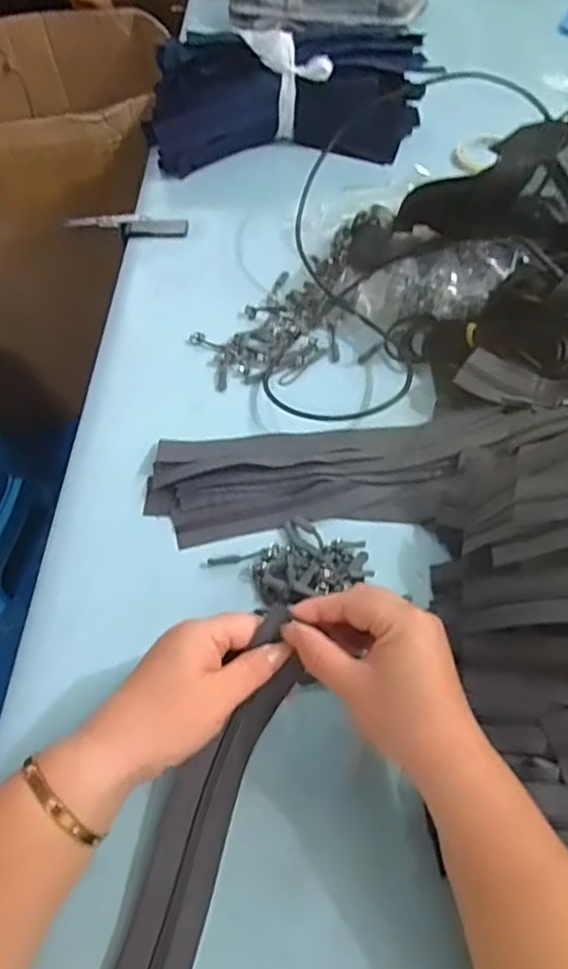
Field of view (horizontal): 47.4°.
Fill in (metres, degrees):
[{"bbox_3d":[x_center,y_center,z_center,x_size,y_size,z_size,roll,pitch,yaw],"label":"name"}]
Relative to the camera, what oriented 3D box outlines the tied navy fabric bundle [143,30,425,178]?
[{"bbox_3d":[0.008,-0.503,0.841,0.364,0.108,0.168,-2,54,0],"label":"tied navy fabric bundle"}]

